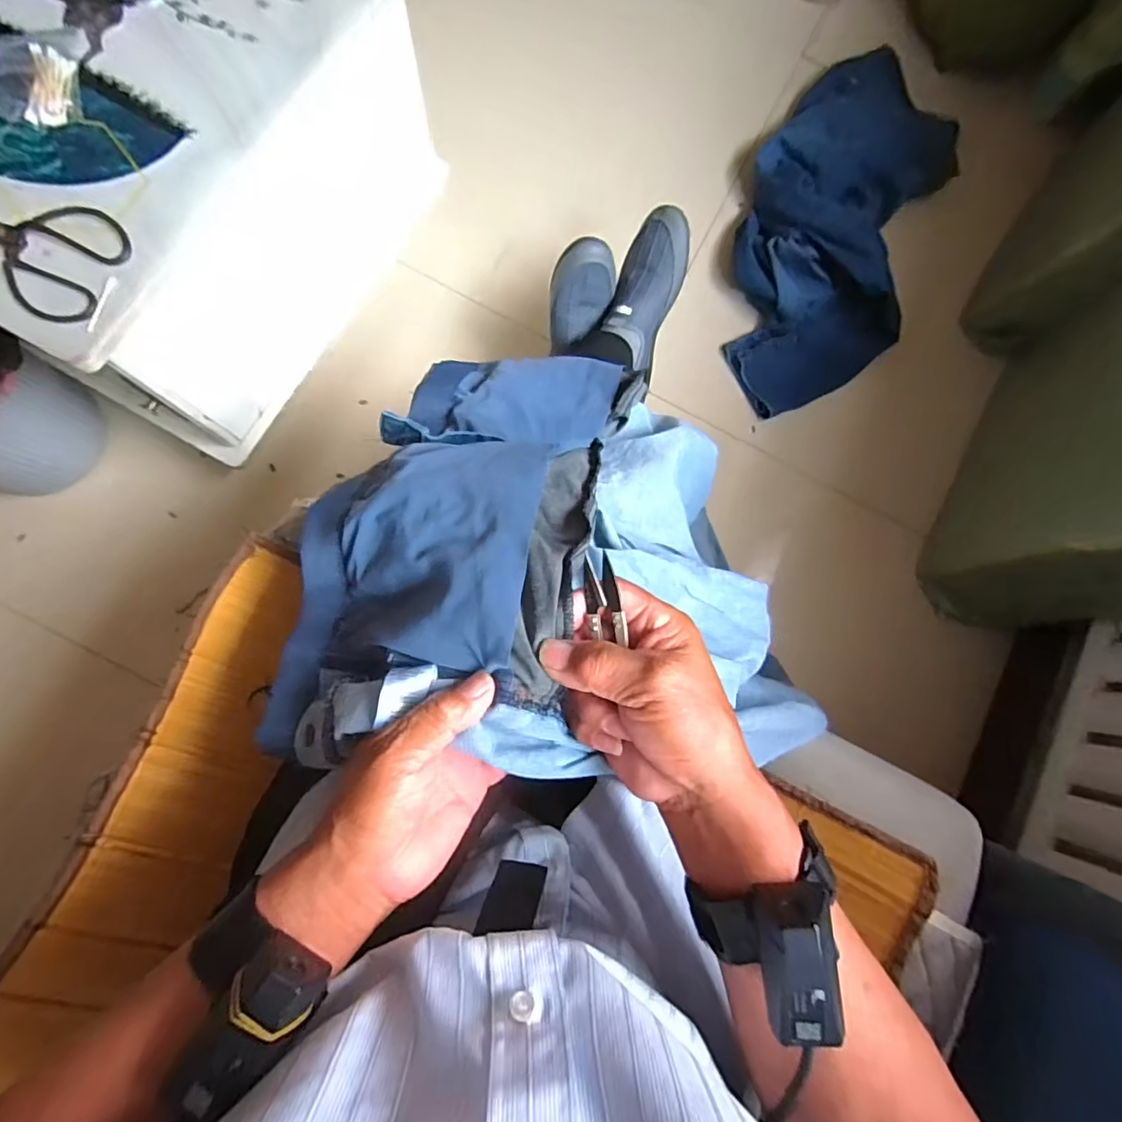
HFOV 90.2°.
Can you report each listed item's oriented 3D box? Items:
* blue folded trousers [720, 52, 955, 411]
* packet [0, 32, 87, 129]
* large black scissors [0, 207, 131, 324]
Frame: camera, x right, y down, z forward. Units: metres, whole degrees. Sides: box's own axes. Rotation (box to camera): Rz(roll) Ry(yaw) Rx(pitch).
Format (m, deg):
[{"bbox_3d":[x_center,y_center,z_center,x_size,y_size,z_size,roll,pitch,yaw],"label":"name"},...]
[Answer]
[{"bbox_3d":[0.514,-0.644,1.045,0.326,0.098,0.808,18,81,-1],"label":"blue folded trousers"},{"bbox_3d":[-0.525,-0.484,0.561,0.087,0.013,0.107,-10,82,-6],"label":"packet"},{"bbox_3d":[-0.513,-0.318,0.530,0.204,0.015,0.115,36,81,1],"label":"large black scissors"}]

